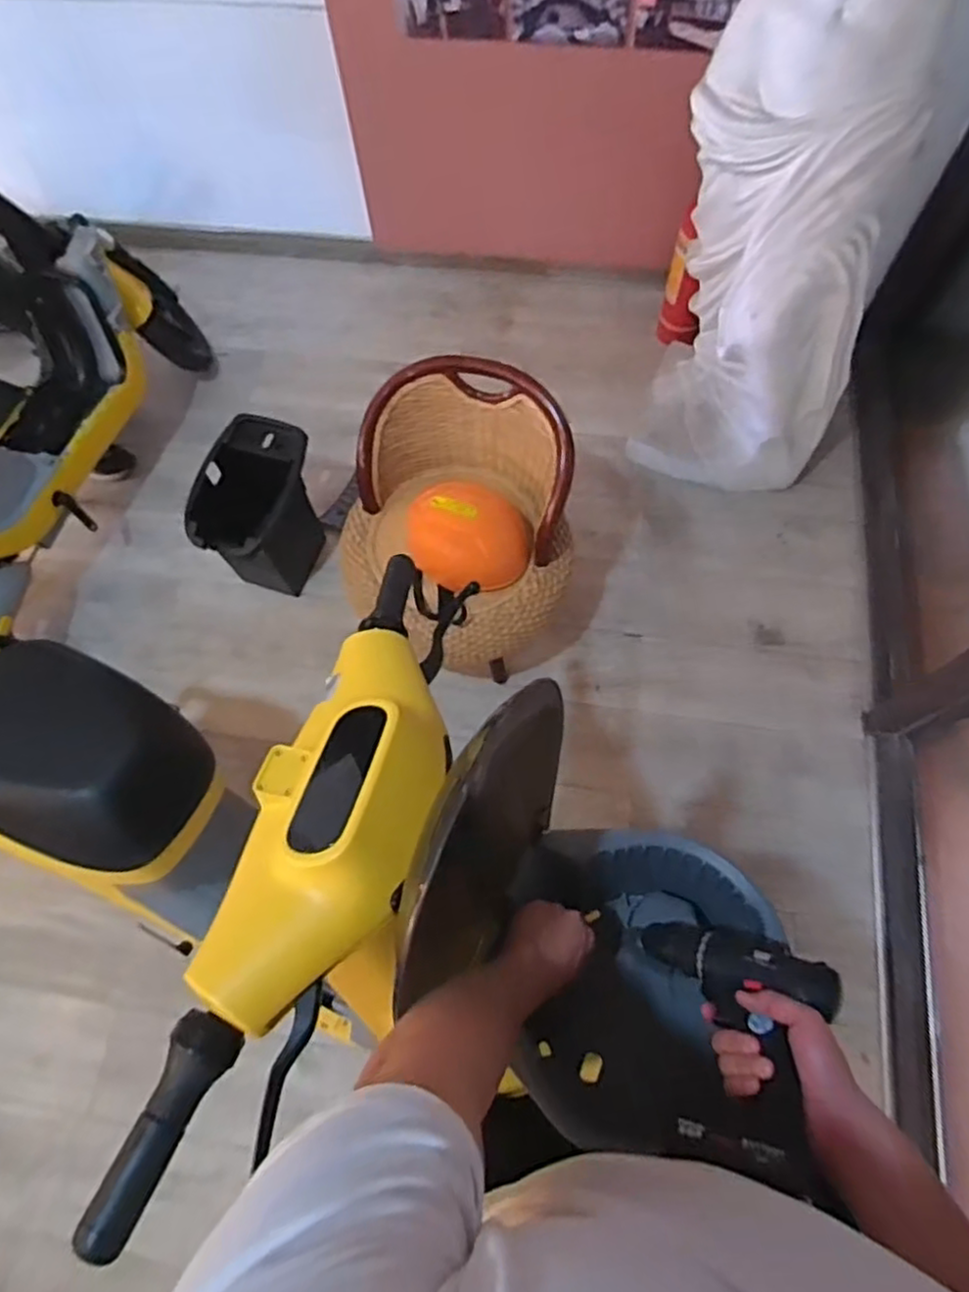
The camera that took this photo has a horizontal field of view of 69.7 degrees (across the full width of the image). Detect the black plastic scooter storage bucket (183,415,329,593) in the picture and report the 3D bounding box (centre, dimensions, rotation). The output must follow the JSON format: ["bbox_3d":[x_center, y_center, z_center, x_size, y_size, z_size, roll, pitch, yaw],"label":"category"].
[{"bbox_3d":[-0.556,-0.326,1.736,0.225,0.343,0.323,14,69,8],"label":"black plastic scooter storage bucket"}]

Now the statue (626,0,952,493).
[{"bbox_3d":[0.593,-0.894,1.279,0.437,1.521,0.387,-3,67,1],"label":"statue"}]

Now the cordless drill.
[{"bbox_3d":[0.222,0.333,0.591,0.150,0.069,0.239,9,27,6],"label":"cordless drill"}]

